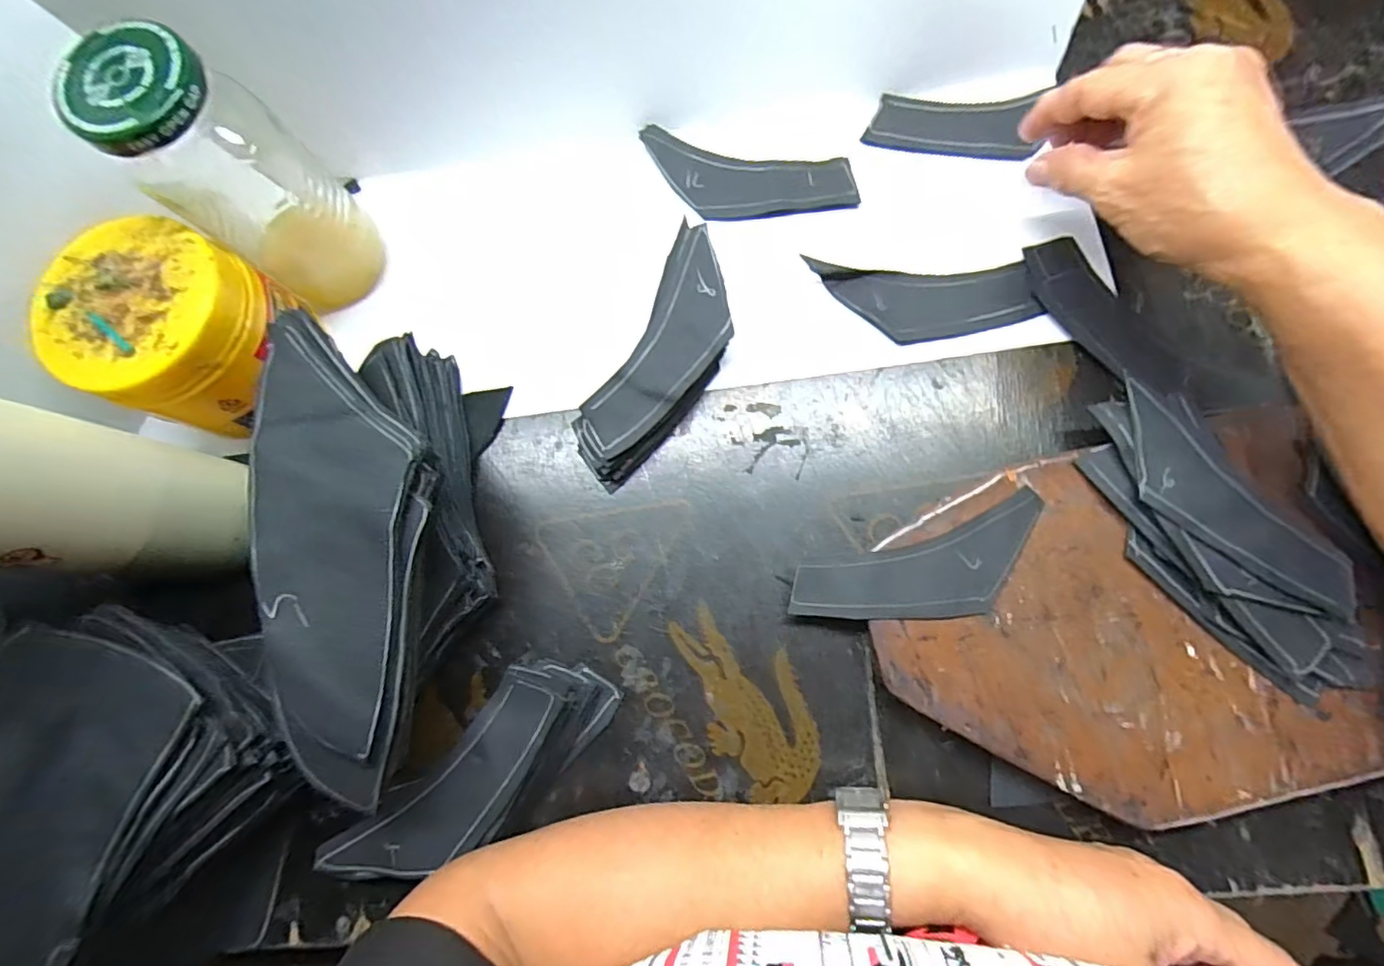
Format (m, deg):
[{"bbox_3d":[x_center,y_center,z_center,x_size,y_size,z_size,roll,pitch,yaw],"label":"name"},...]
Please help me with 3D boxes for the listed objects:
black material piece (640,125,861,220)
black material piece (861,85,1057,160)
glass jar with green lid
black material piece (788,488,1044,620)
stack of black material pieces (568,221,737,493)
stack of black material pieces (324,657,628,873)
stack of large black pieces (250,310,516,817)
[{"bbox_3d":[0.034,-0.185,0.361,0.132,0.006,0.047,11,89,4],"label":"black material piece"},{"bbox_3d":[0.156,-0.216,0.353,0.094,0.007,0.034,7,104,12],"label":"black material piece"},{"bbox_3d":[-0.223,-0.150,0.296,0.064,0.130,0.063,-1,79,5],"label":"glass jar with green lid"},{"bbox_3d":[0.117,0.047,0.297,0.129,0.007,0.046,-18,76,5],"label":"black material piece"},{"bbox_3d":[-0.015,-0.069,0.332,0.053,0.022,0.148,27,82,9],"label":"stack of black material pieces"},{"bbox_3d":[-0.111,0.153,0.302,0.155,0.026,0.054,-44,79,-4],"label":"stack of black material pieces"},{"bbox_3d":[-0.150,0.030,0.290,0.073,0.095,0.222,-2,80,4],"label":"stack of large black pieces"}]

